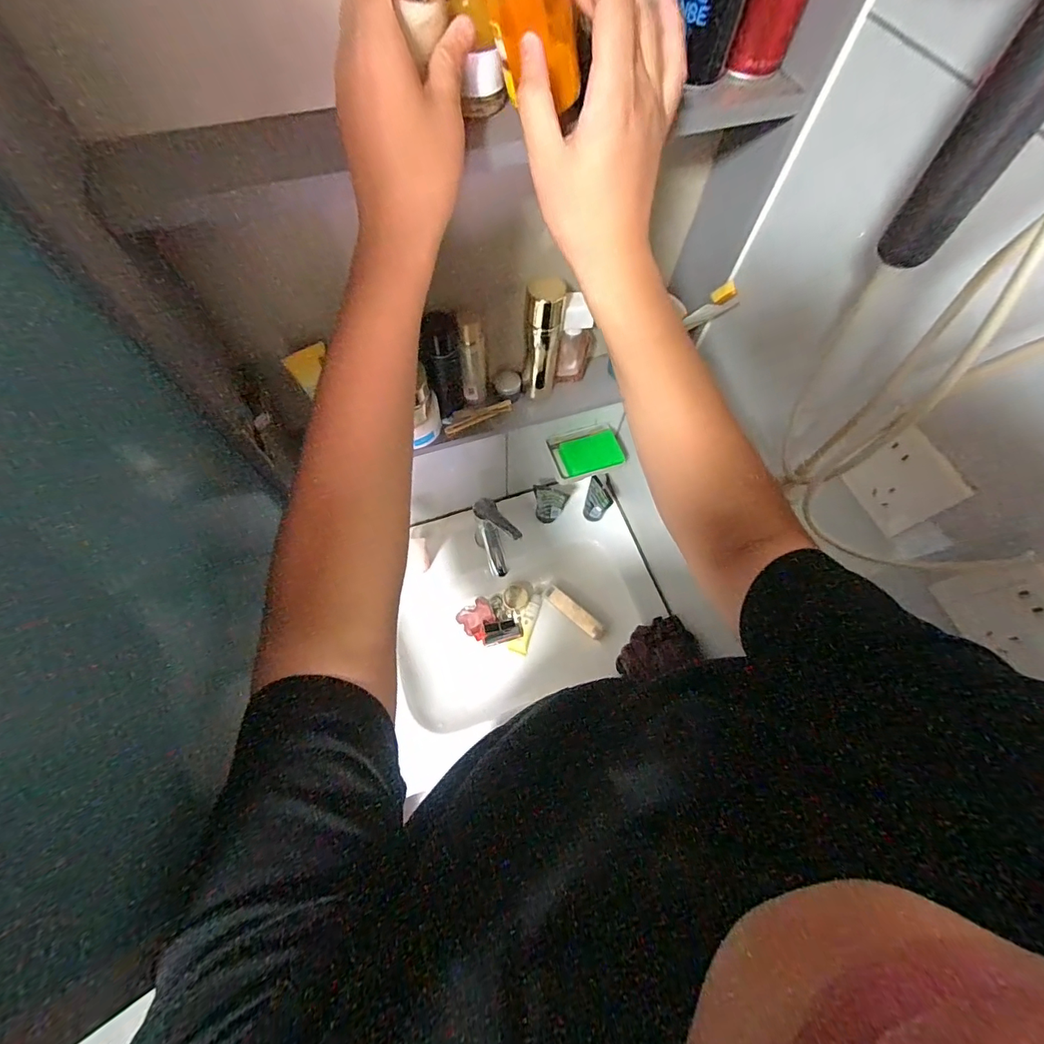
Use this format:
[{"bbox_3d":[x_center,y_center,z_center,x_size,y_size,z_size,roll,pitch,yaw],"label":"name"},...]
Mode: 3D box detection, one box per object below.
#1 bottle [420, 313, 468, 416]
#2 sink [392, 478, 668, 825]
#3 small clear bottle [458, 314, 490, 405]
[{"bbox_3d":[-0.094,-0.187,0.558,0.046,0.131,0.038,-9,65,-4],"label":"bottle"},{"bbox_3d":[-0.030,0.174,0.981,0.561,0.148,0.425,-23,67,-10],"label":"sink"},{"bbox_3d":[-0.061,-0.199,0.571,0.032,0.128,0.023,-5,65,-2],"label":"small clear bottle"}]

